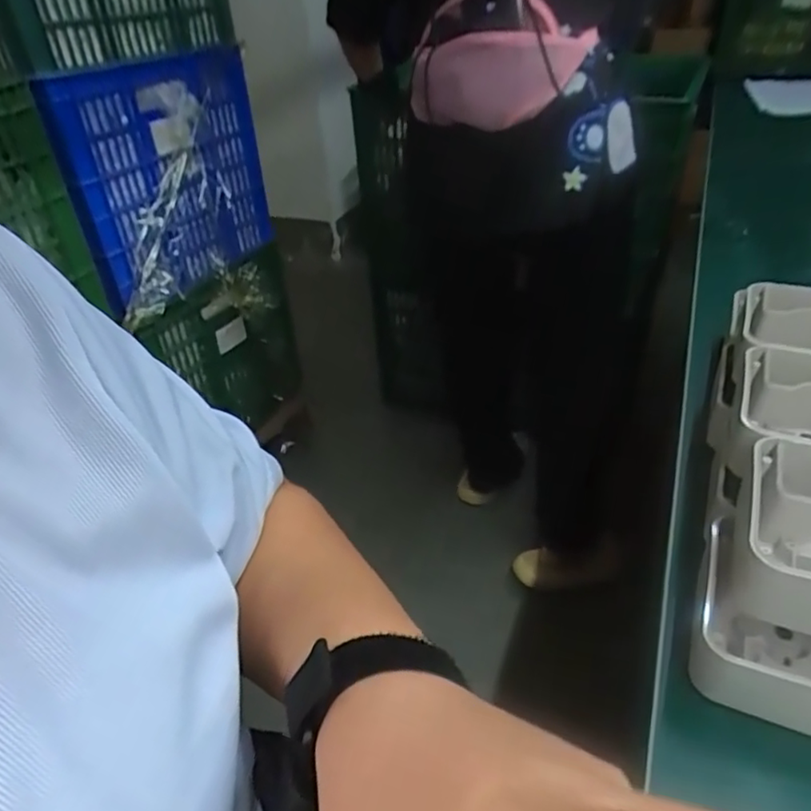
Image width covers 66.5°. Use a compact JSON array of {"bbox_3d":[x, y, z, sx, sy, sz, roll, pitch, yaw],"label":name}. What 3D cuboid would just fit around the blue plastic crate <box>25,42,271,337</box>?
[{"bbox_3d":[-0.414,-0.420,1.158,0.073,0.382,0.448,14,40,22],"label":"blue plastic crate"}]

